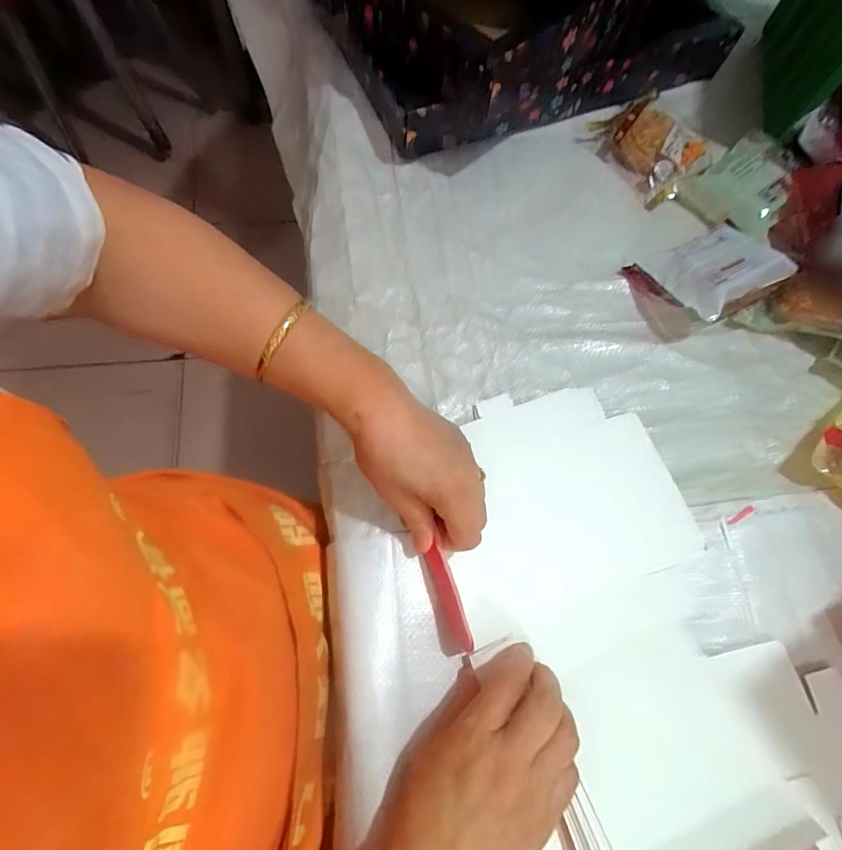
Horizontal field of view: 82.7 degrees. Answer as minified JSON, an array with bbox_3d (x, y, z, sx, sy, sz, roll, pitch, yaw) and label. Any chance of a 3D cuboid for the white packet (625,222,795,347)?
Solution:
[{"bbox_3d":[0.276,-0.144,0.461,0.119,0.056,0.091,-17,71,-9],"label":"white packet"}]

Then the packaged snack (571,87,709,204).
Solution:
[{"bbox_3d":[0.250,-0.310,0.538,0.080,0.041,0.124,-33,74,-14],"label":"packaged snack"}]

